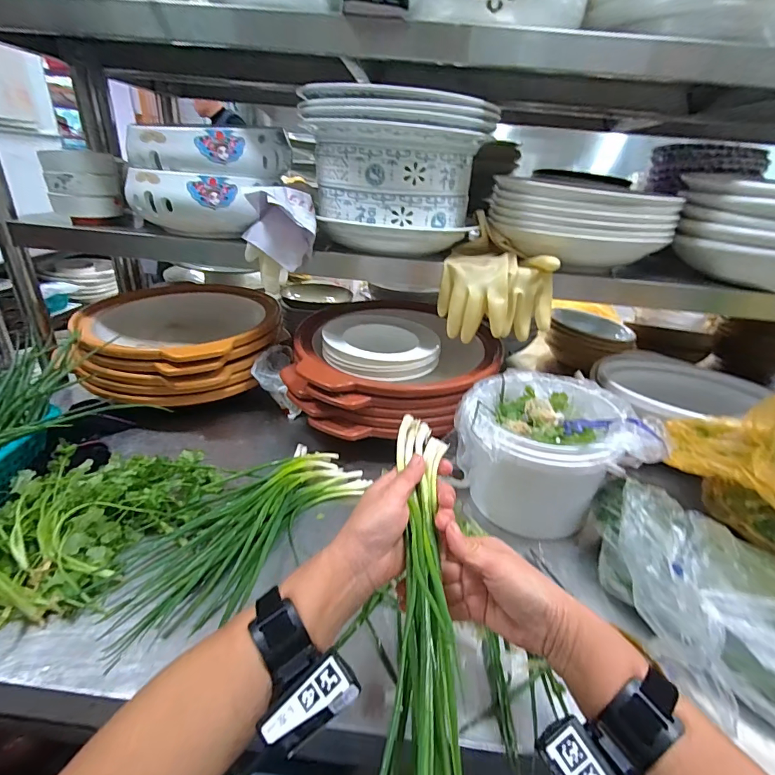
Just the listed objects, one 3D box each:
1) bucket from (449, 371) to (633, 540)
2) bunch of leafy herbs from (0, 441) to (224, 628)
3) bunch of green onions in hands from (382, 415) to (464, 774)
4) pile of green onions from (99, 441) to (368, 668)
[{"bbox_3d":[0.210,0.096,0.603,0.195,0.167,0.199,3,27,-1],"label":"bucket"},{"bbox_3d":[-0.360,0.148,0.519,0.187,0.066,0.277,14,29,20],"label":"bunch of leafy herbs"},{"bbox_3d":[0.022,0.197,0.313,0.057,0.056,0.397,4,50,1],"label":"bunch of green onions in hands"},{"bbox_3d":[-0.183,0.175,0.542,0.151,0.039,0.354,19,31,27],"label":"pile of green onions"}]

